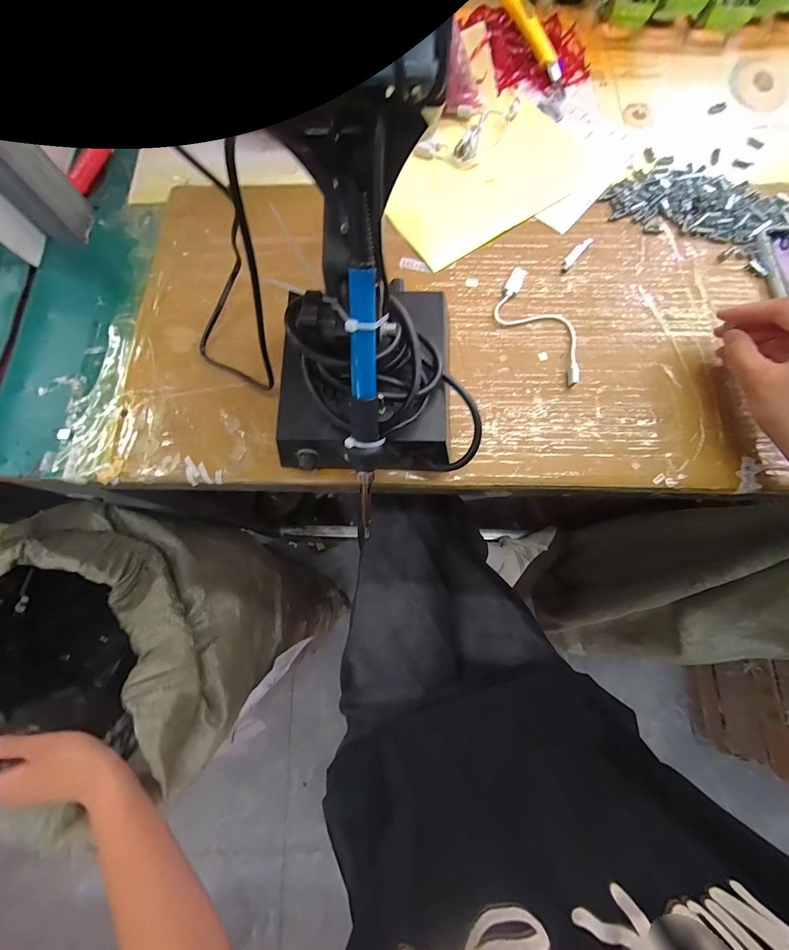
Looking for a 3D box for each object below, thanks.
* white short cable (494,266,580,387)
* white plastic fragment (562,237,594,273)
[{"bbox_3d":[0.132,-0.136,0.324,0.053,0.012,0.124,-31,77,-7],"label":"white short cable"},{"bbox_3d":[0.176,-0.215,0.348,0.010,0.009,0.042,41,80,10],"label":"white plastic fragment"}]

